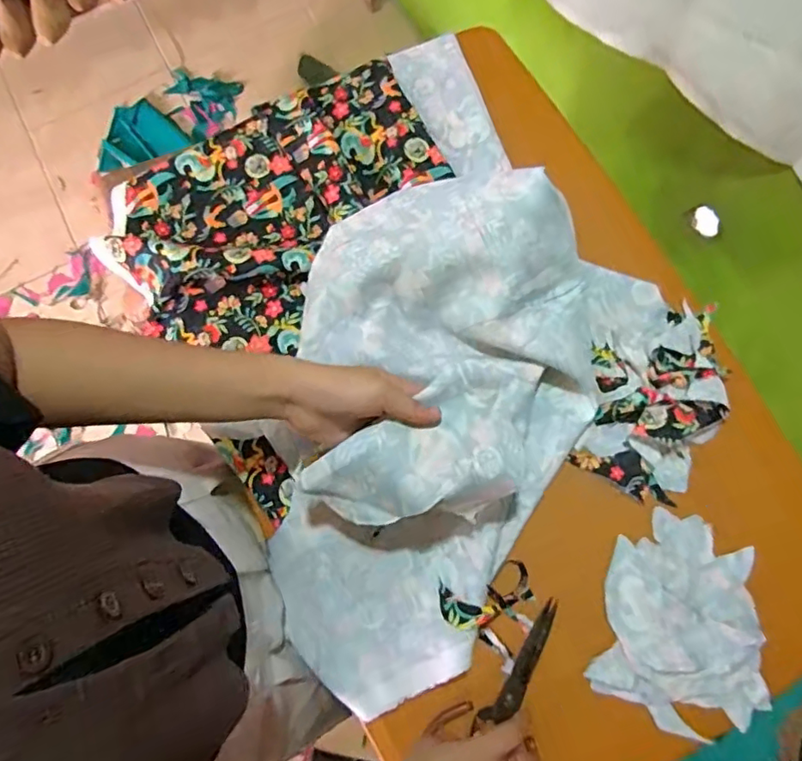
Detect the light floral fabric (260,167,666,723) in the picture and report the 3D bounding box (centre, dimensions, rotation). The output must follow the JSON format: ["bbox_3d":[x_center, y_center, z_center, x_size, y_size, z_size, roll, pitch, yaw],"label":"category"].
[{"bbox_3d":[0.014,0.031,0.494,0.304,0.131,0.462,31,80,8],"label":"light floral fabric"}]

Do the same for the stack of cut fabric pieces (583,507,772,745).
[{"bbox_3d":[0.259,0.220,0.514,0.142,0.013,0.182,16,78,5],"label":"stack of cut fabric pieces"}]

